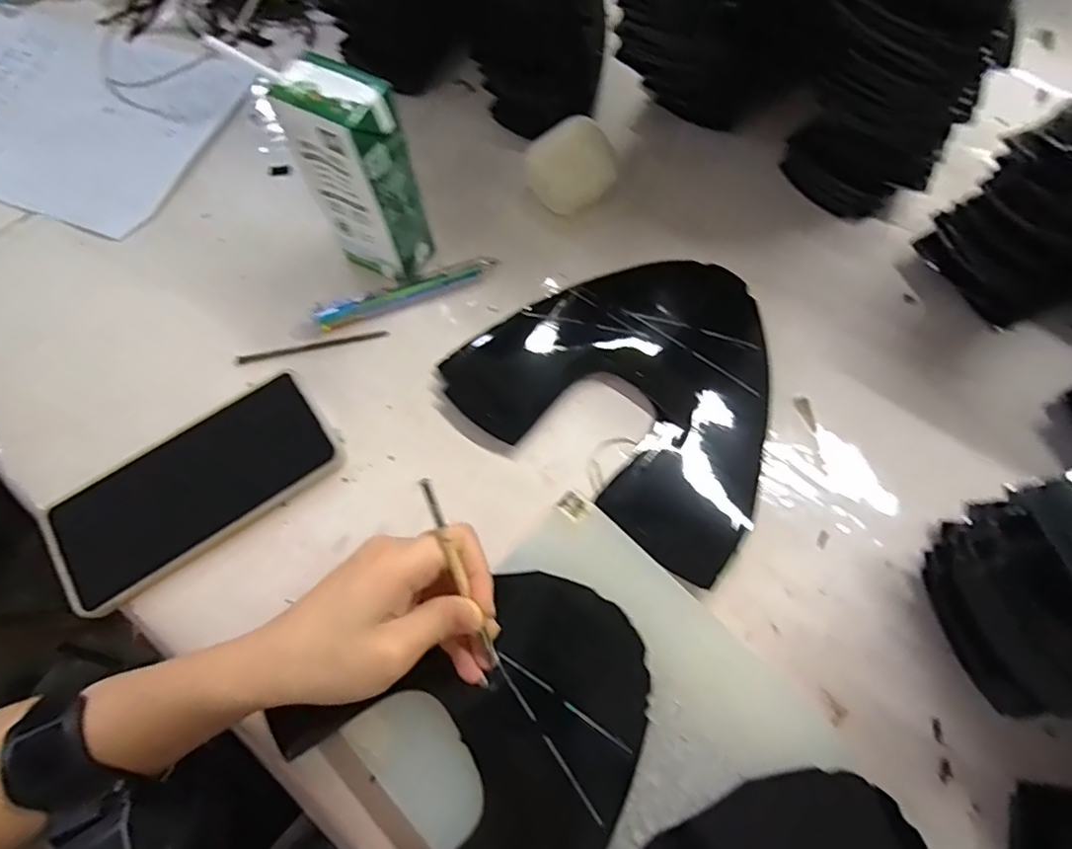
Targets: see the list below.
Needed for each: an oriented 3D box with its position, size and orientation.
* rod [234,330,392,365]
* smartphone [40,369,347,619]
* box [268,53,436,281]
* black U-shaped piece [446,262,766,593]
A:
[{"bbox_3d":[-0.150,-0.052,0.380,0.099,0.007,0.007,-13,69,-4],"label":"rod"},{"bbox_3d":[-0.202,0.036,0.337,0.161,0.016,0.075,-34,72,-11],"label":"smartphone"},{"bbox_3d":[-0.102,-0.144,0.340,0.055,0.131,0.048,38,74,14],"label":"box"},{"bbox_3d":[0.069,-0.030,0.357,0.199,0.015,0.175,39,74,15],"label":"black U-shaped piece"}]

